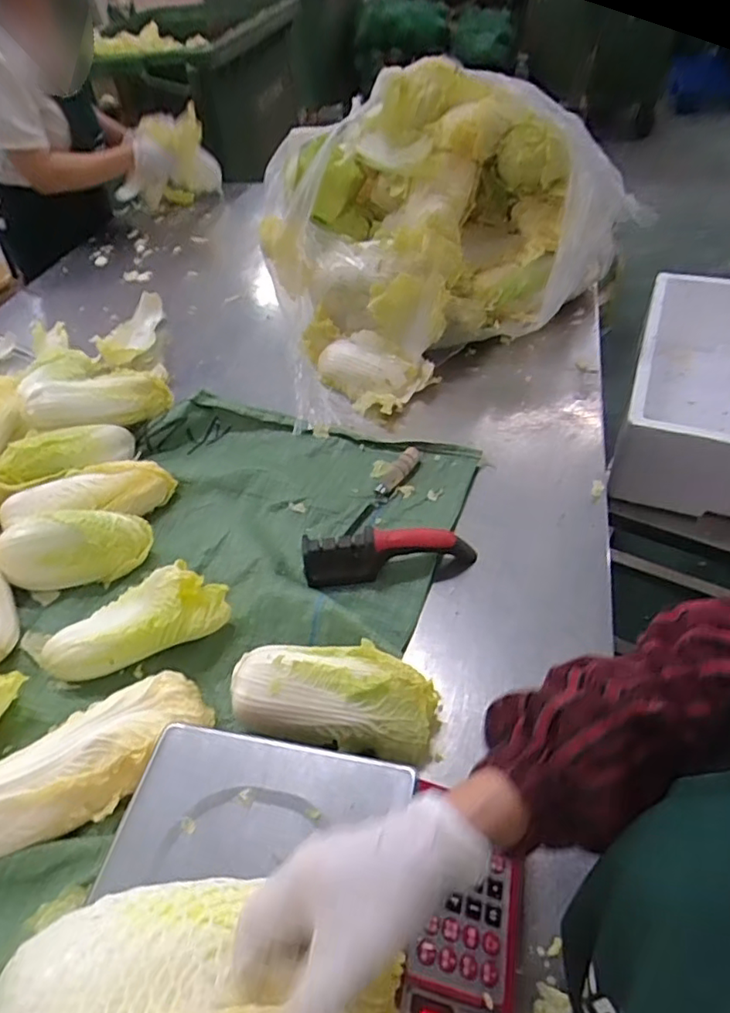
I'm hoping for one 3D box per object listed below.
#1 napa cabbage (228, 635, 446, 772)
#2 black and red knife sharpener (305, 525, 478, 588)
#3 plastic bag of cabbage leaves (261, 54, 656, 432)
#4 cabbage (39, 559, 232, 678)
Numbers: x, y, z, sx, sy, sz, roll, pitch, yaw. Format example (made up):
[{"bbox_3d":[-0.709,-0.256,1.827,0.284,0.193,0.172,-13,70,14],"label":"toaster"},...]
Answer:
[{"bbox_3d":[-0.034,0.186,0.590,0.188,0.078,0.096,4,47,11],"label":"napa cabbage"},{"bbox_3d":[0.029,0.056,0.719,0.202,0.056,0.035,-7,46,0],"label":"black and red knife sharpener"},{"bbox_3d":[0.067,-0.489,1.035,0.610,0.330,0.469,-29,50,-19],"label":"plastic bag of cabbage leaves"},{"bbox_3d":[-0.254,0.121,0.653,0.200,0.063,0.082,-16,47,-8],"label":"cabbage"}]

